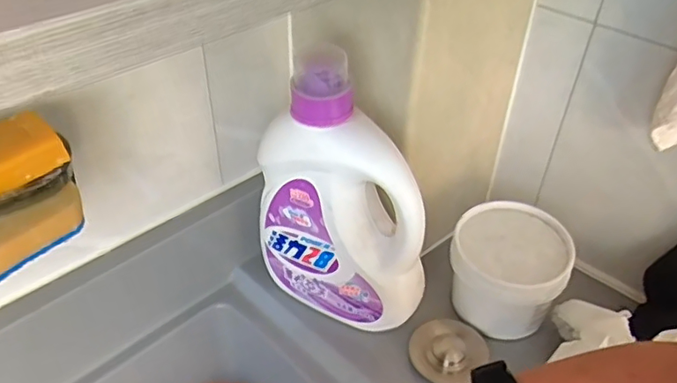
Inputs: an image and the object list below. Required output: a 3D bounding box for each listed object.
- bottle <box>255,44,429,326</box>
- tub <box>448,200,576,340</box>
[{"bbox_3d":[0.007,0.015,0.578,0.186,0.274,0.086,29,47,28],"label":"bottle"},{"bbox_3d":[0.192,0.088,0.631,0.121,0.095,0.116,1,40,-1],"label":"tub"}]

